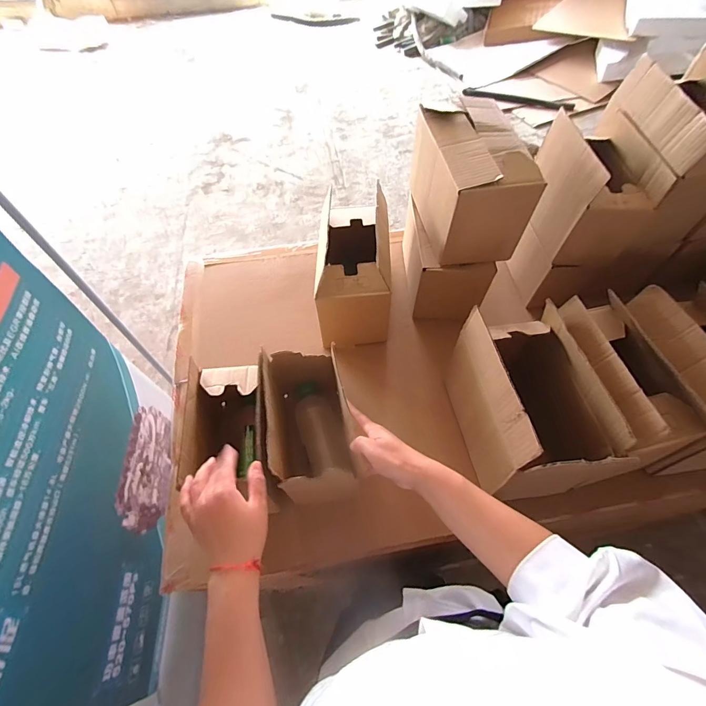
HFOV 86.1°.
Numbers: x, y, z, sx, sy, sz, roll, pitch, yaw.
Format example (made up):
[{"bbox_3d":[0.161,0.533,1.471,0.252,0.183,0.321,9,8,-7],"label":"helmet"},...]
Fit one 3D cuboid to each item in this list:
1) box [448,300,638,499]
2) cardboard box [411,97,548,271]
[{"bbox_3d":[0.252,0.080,0.583,0.135,0.238,0.214,-8,59,-4],"label":"box"},{"bbox_3d":[0.198,-0.288,0.653,0.136,0.163,0.214,-10,59,-5],"label":"cardboard box"}]

